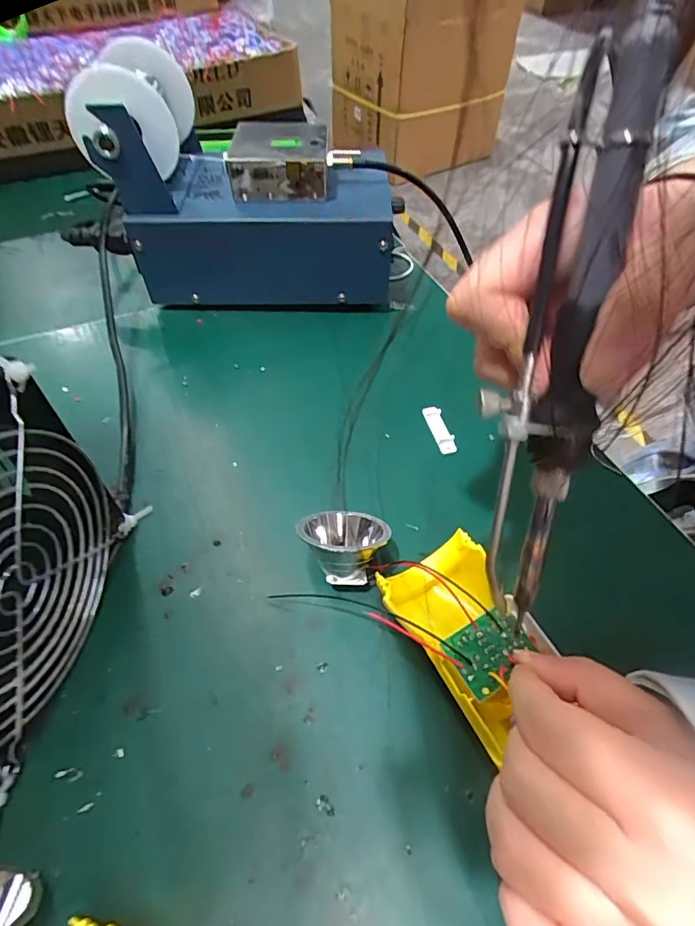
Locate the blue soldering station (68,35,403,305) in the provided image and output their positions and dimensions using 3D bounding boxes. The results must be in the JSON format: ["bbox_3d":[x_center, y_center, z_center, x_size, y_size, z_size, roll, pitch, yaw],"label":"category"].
[{"bbox_3d":[-0.066,-0.192,0.350,0.198,0.133,0.094,0,53,0],"label":"blue soldering station"}]

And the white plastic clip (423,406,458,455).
[{"bbox_3d":[0.057,-0.022,0.302,0.011,0.005,0.035,-13,55,-10],"label":"white plastic clip"}]

